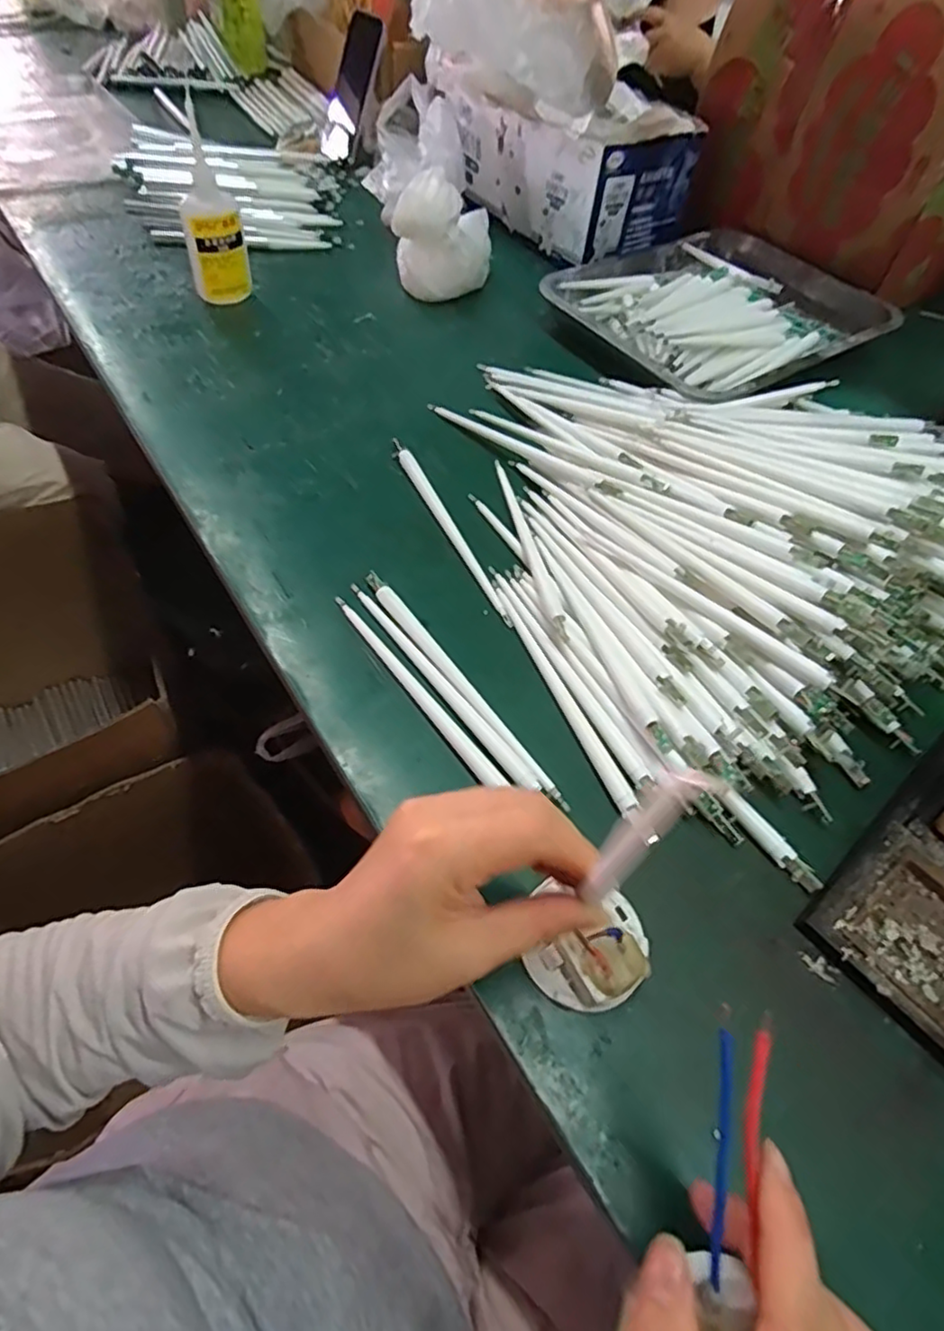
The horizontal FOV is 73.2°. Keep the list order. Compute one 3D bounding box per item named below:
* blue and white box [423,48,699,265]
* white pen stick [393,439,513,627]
[{"bbox_3d":[0.101,-0.622,0.776,0.163,0.117,0.295,-32,64,-25],"label":"blue and white box"},{"bbox_3d":[-0.016,-0.107,0.486,0.013,0.010,0.203,-20,59,-19],"label":"white pen stick"}]

